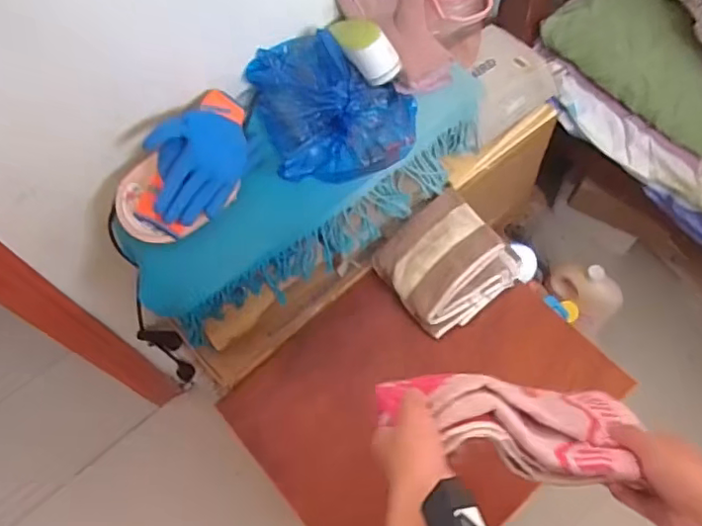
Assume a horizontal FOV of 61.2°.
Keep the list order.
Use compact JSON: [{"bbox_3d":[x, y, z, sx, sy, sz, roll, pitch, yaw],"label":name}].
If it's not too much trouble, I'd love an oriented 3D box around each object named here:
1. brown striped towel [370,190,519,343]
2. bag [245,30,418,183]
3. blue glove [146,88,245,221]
[{"bbox_3d":[0.153,0.003,0.941,0.190,0.044,0.178,-40,69,-14],"label":"brown striped towel"},{"bbox_3d":[-0.019,-0.223,0.824,0.203,0.056,0.213,-18,66,-5],"label":"bag"},{"bbox_3d":[-0.191,-0.142,0.744,0.098,0.058,0.191,6,66,6],"label":"blue glove"}]

